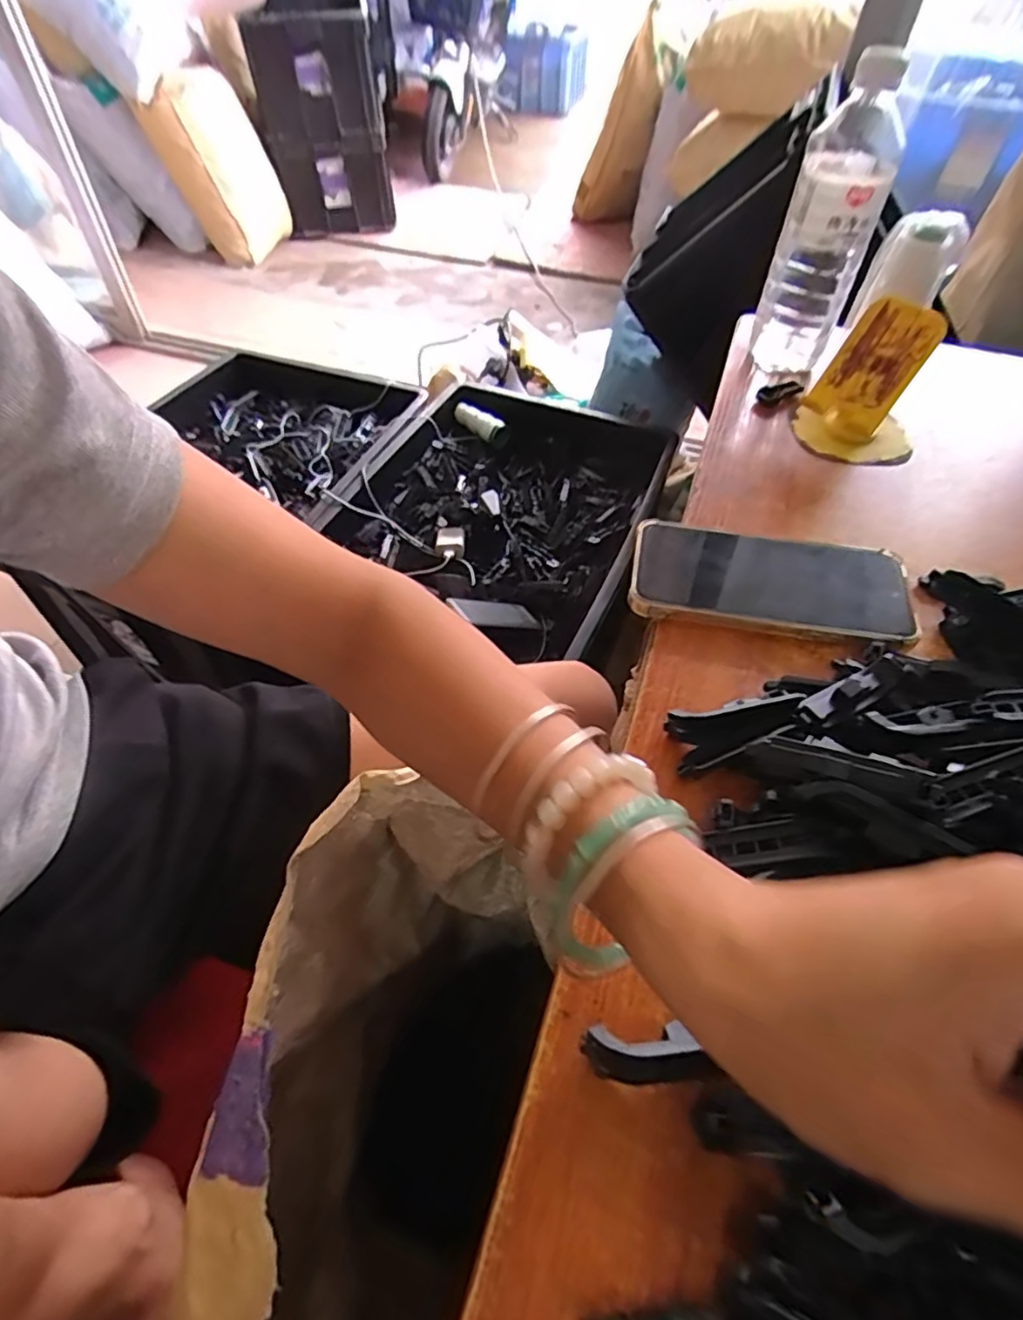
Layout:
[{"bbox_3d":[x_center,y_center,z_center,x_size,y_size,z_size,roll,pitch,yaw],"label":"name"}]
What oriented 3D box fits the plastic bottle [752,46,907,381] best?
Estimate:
[{"bbox_3d":[0.256,-0.343,0.523,0.069,0.205,0.067,16,52,11],"label":"plastic bottle"}]

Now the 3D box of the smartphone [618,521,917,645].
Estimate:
[{"bbox_3d":[0.160,-0.050,0.402,0.166,0.019,0.081,10,51,6],"label":"smartphone"}]

